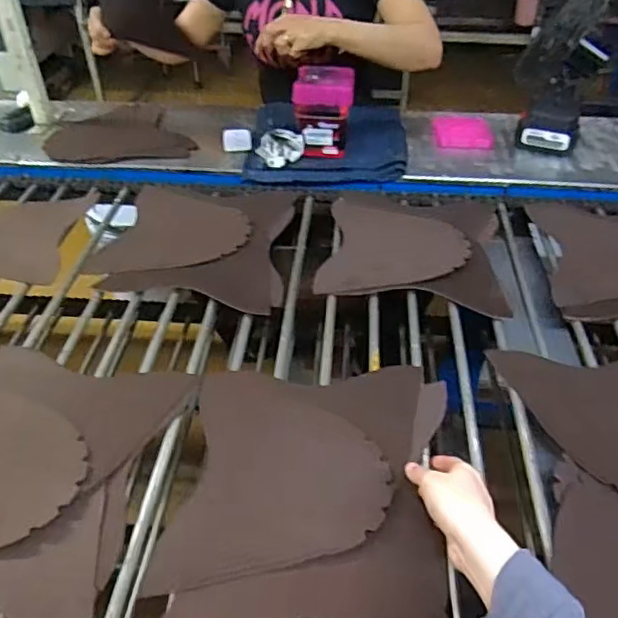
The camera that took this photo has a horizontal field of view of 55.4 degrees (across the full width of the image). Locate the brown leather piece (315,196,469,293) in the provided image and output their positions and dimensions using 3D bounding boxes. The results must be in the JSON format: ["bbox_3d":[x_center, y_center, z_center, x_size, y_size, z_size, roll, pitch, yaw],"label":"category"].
[{"bbox_3d":[0.140,-0.104,0.953,0.220,0.015,0.255,6,42,8],"label":"brown leather piece"}]

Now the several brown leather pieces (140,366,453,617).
[{"bbox_3d":[0.002,0.181,0.612,0.275,0.066,0.310,1,41,2],"label":"several brown leather pieces"}]

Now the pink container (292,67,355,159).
[{"bbox_3d":[0.029,-0.375,1.142,0.115,0.141,0.117,0,40,-1],"label":"pink container"}]

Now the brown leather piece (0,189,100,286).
[{"bbox_3d":[-0.502,-0.128,0.993,0.225,0.009,0.249,1,42,1],"label":"brown leather piece"}]

